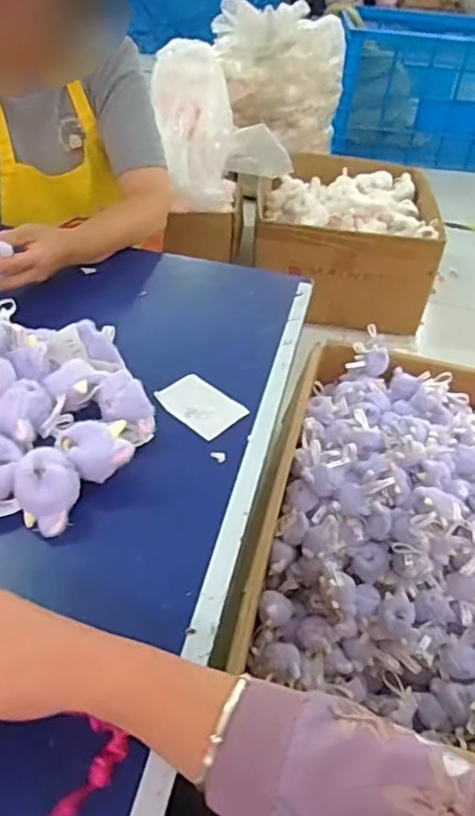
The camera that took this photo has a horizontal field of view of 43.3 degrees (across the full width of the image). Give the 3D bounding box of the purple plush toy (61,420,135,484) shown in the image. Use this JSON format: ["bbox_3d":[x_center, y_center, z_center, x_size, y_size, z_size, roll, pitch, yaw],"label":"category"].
[{"bbox_3d":[-0.123,0.041,0.526,0.061,0.045,0.049,-7,43,-13],"label":"purple plush toy"}]

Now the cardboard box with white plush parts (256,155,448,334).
[{"bbox_3d":[0.304,-0.504,1.784,0.494,0.265,0.562,5,42,-1],"label":"cardboard box with white plush parts"}]

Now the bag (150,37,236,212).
[{"bbox_3d":[-0.101,-0.727,1.559,0.203,0.098,0.422,-6,86,-12],"label":"bag"}]

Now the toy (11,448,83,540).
[{"bbox_3d":[-0.155,0.068,0.490,0.050,0.046,0.060,-11,44,-17],"label":"toy"}]

